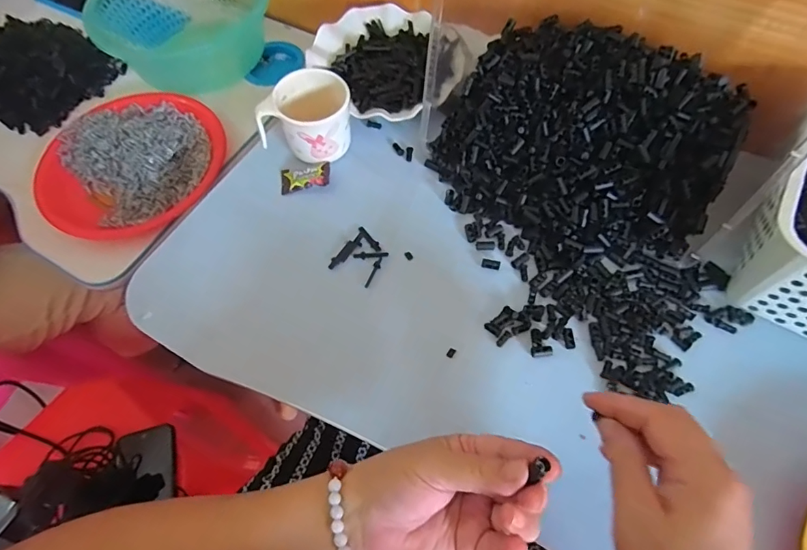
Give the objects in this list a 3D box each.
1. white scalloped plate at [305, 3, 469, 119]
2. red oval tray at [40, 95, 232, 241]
[{"bbox_3d":[-0.015,-0.257,0.555,0.161,0.034,0.172,-1,64,2],"label":"white scalloped plate"},{"bbox_3d":[-0.344,-0.145,0.588,0.233,0.034,0.217,1,64,3],"label":"red oval tray"}]

